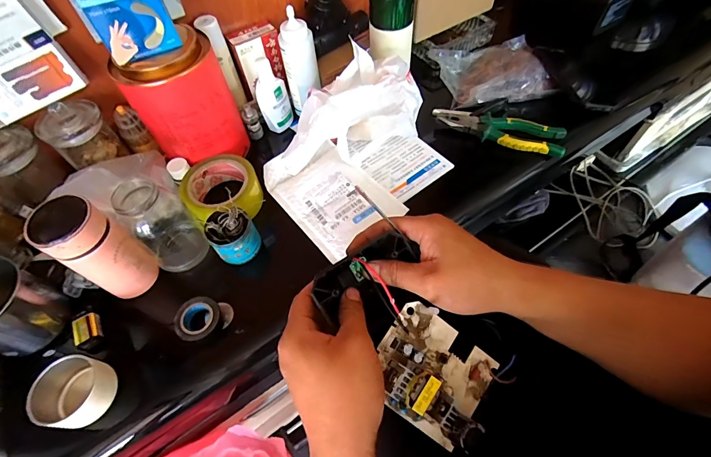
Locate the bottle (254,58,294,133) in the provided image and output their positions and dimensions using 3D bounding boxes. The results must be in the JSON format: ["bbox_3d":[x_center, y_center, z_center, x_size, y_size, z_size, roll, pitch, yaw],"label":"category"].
[{"bbox_3d":[-0.133,-0.209,0.572,0.050,0.106,0.041,-14,56,-4],"label":"bottle"}]

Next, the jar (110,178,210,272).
[{"bbox_3d":[-0.232,-0.006,0.435,0.058,0.117,0.070,29,64,22],"label":"jar"}]

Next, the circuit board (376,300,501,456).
[{"bbox_3d":[0.067,0.116,0.287,0.100,0.042,0.082,41,63,-8],"label":"circuit board"}]

